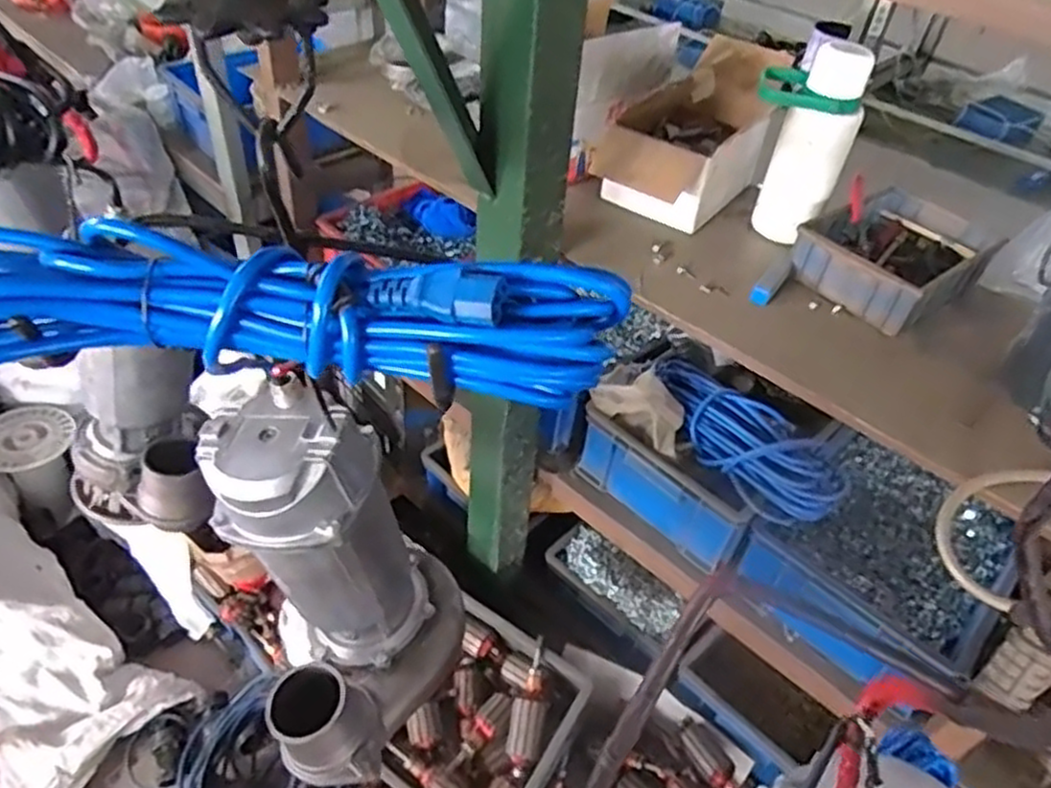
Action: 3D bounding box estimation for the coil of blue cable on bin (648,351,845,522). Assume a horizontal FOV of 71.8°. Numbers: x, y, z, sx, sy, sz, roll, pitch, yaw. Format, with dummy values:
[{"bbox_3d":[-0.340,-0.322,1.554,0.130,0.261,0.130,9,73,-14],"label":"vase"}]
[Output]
[{"bbox_3d":[0.325,0.069,1.074,0.137,0.080,0.314,-44,54,5],"label":"coil of blue cable on bin"}]

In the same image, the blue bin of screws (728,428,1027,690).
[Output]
[{"bbox_3d":[0.523,0.234,1.063,0.296,0.113,0.383,36,51,27],"label":"blue bin of screws"}]

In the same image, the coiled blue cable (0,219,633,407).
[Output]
[{"bbox_3d":[-0.138,-0.036,0.350,0.369,0.065,0.068,5,44,-2],"label":"coiled blue cable"}]

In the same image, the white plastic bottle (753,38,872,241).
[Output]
[{"bbox_3d":[0.368,-0.339,0.979,0.137,0.238,0.097,18,45,12],"label":"white plastic bottle"}]

